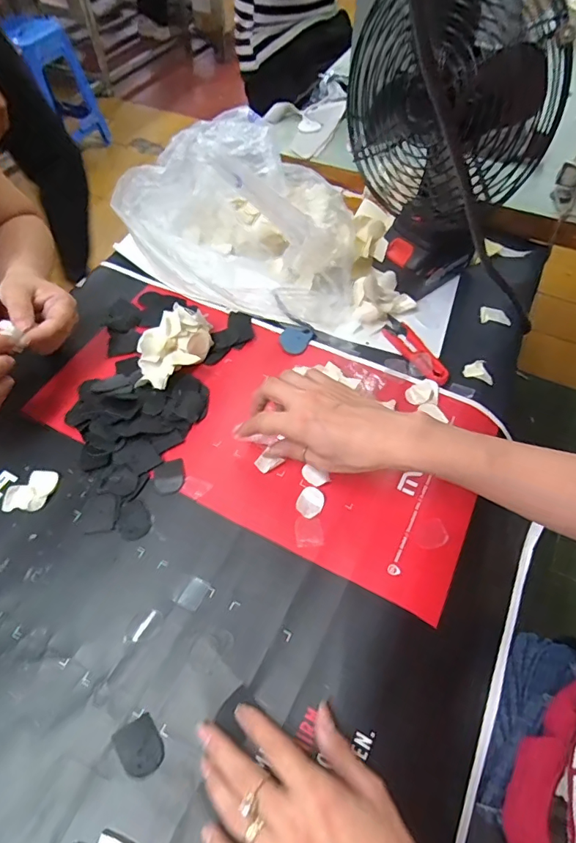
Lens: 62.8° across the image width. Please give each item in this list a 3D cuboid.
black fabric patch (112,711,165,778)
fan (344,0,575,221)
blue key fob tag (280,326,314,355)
[{"bbox_3d":[-0.103,0.226,0.328,0.028,0.004,0.034,-30,61,-19],"label":"black fabric patch"},{"bbox_3d":[0.140,-0.288,0.434,0.192,0.222,0.064,28,60,17],"label":"fan"},{"bbox_3d":[0.007,-0.095,0.545,0.034,0.008,0.034,22,58,13],"label":"blue key fob tag"}]

